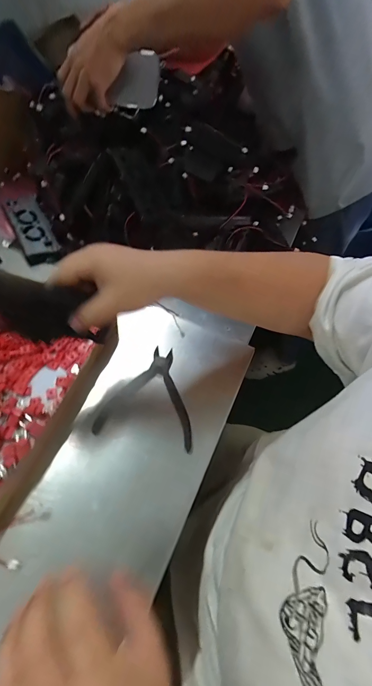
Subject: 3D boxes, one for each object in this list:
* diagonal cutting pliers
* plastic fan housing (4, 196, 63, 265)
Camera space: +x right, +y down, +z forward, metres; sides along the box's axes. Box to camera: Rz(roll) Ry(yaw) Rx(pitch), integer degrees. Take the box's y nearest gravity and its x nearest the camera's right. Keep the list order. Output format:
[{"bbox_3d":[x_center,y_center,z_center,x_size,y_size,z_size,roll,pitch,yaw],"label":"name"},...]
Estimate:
[{"bbox_3d":[-0.048,0.065,0.433,0.127,0.020,0.130,10,55,2],"label":"diagonal cutting pliers"},{"bbox_3d":[-0.281,-0.207,0.583,0.062,0.028,0.148,-23,77,-19],"label":"plastic fan housing"}]

